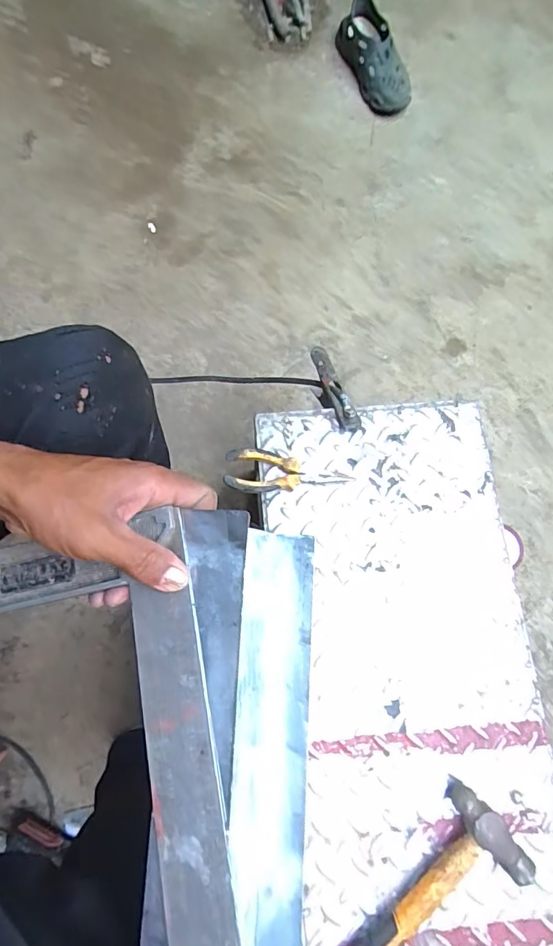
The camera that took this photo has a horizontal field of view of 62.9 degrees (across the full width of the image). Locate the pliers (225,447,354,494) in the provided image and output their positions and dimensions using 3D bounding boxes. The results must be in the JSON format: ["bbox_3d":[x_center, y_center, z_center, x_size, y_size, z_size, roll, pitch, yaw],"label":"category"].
[{"bbox_3d":[0.015,0.001,0.558,0.153,0.023,0.053,4,76,-1],"label":"pliers"}]

